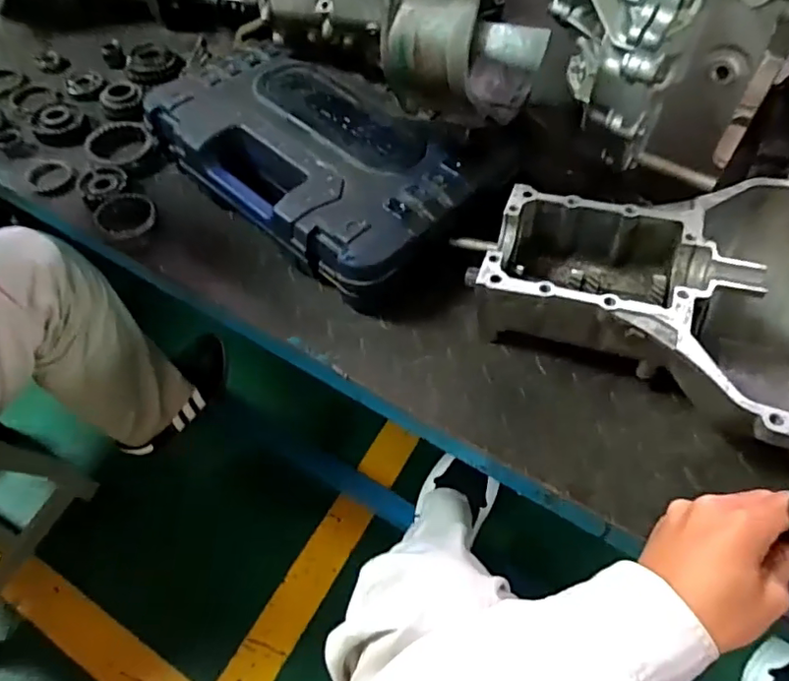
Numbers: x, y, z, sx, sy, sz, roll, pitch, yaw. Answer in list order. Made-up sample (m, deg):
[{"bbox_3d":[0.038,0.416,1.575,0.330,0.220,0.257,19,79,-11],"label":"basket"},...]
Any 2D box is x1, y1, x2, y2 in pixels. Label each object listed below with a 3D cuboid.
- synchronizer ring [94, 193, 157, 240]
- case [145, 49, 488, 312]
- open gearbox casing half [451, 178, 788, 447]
[{"bbox_3d":[-0.293,-0.137,0.626,0.063,0.016,0.064,0,57,0],"label":"synchronizer ring"},{"bbox_3d":[-0.086,-0.202,0.639,0.361,0.071,0.206,36,64,21],"label":"case"},{"bbox_3d":[0.236,-0.052,0.538,0.307,0.121,0.259,22,60,14],"label":"open gearbox casing half"}]

